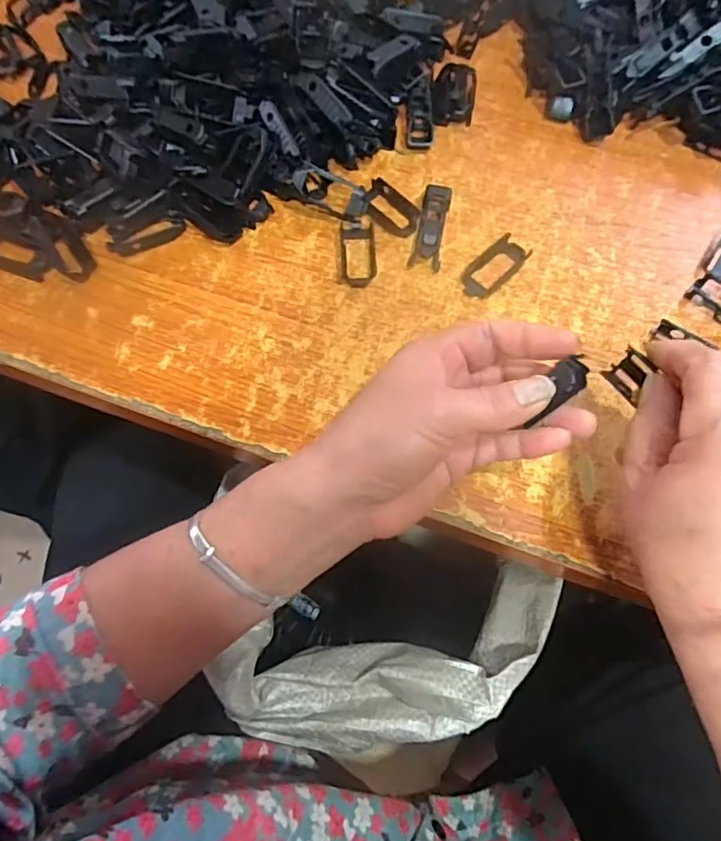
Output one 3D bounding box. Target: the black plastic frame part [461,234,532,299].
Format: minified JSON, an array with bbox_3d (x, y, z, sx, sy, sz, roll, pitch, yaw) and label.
[{"bbox_3d":[0.087,-0.101,0.374,0.050,0.009,0.024,-42,74,-16],"label":"black plastic frame part"}]

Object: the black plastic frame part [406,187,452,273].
[{"bbox_3d":[0.047,-0.129,0.381,0.019,0.015,0.059,11,68,4],"label":"black plastic frame part"}]

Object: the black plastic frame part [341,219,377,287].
[{"bbox_3d":[-0.001,-0.113,0.378,0.023,0.010,0.051,-4,67,-3],"label":"black plastic frame part"}]

